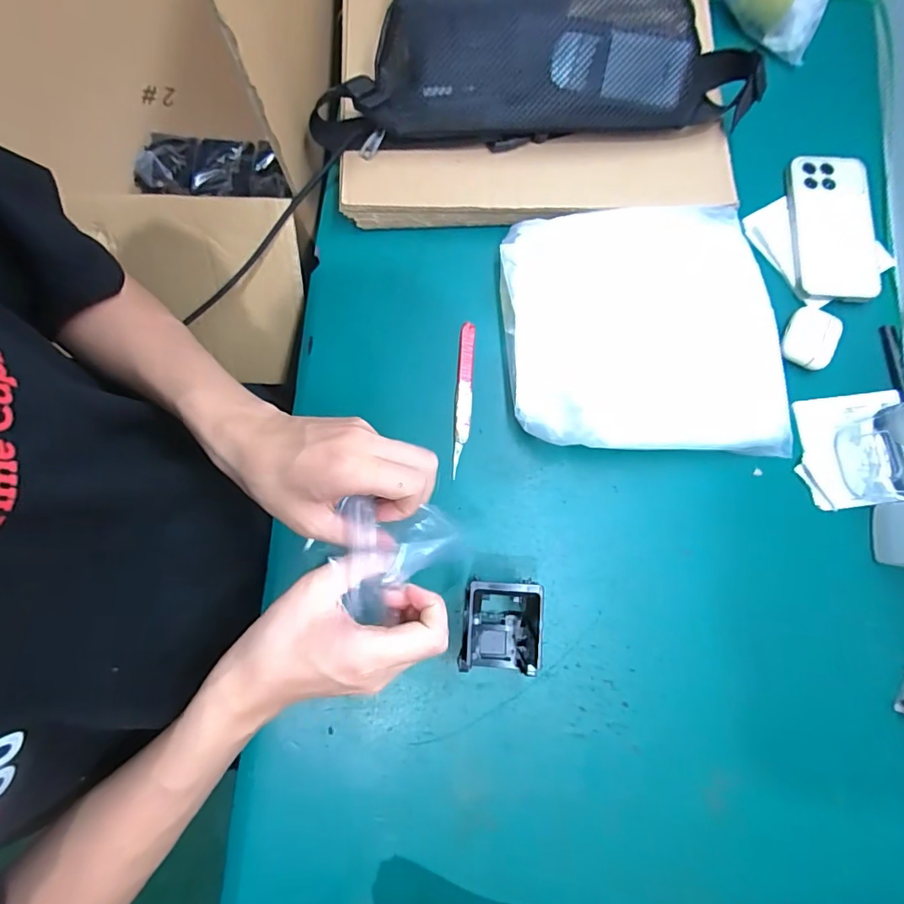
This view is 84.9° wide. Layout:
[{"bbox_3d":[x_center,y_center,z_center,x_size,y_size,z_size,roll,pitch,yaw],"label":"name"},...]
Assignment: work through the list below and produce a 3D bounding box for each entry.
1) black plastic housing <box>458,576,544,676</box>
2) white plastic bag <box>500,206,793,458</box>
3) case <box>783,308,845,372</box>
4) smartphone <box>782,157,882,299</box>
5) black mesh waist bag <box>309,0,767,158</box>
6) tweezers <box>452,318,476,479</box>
[{"bbox_3d":[0.042,0.141,0.395,0.065,0.071,0.077,2,79,0],"label":"black plastic housing"},{"bbox_3d":[0.177,-0.111,0.457,0.250,0.048,0.232,-4,79,-1],"label":"white plastic bag"},{"bbox_3d":[0.343,-0.108,0.472,0.045,0.016,0.059,30,81,6],"label":"case"},{"bbox_3d":[0.378,-0.224,0.494,0.074,0.016,0.151,3,79,1],"label":"smartphone"},{"bbox_3d":[0.075,-0.358,0.449,0.409,0.089,0.127,-3,79,0],"label":"black mesh waist bag"},{"bbox_3d":[0.011,-0.052,0.465,0.015,0.007,0.146,4,79,1],"label":"tweezers"}]

